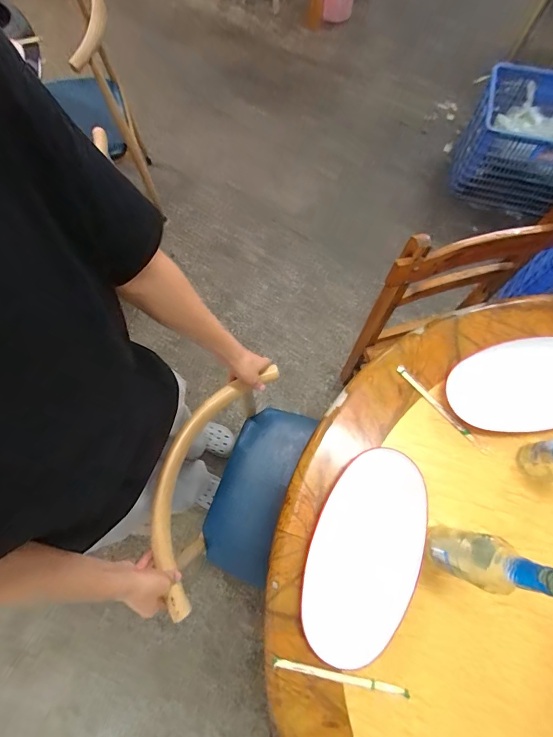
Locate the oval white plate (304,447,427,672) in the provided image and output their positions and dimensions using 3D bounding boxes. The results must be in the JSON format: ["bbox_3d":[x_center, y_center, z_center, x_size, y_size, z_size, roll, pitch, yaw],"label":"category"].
[{"bbox_3d":[0.158,0.314,0.632,0.182,0.033,0.342,21,74,8],"label":"oval white plate"}]

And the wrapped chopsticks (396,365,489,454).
[{"bbox_3d":[0.324,0.079,0.719,0.017,0.008,0.224,-39,75,-10],"label":"wrapped chopsticks"}]

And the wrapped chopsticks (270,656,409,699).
[{"bbox_3d":[0.103,0.495,0.582,0.216,0.012,0.016,12,73,5],"label":"wrapped chopsticks"}]

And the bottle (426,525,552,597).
[{"bbox_3d":[0.283,0.267,0.506,0.065,0.287,0.065,22,73,7],"label":"bottle"}]

